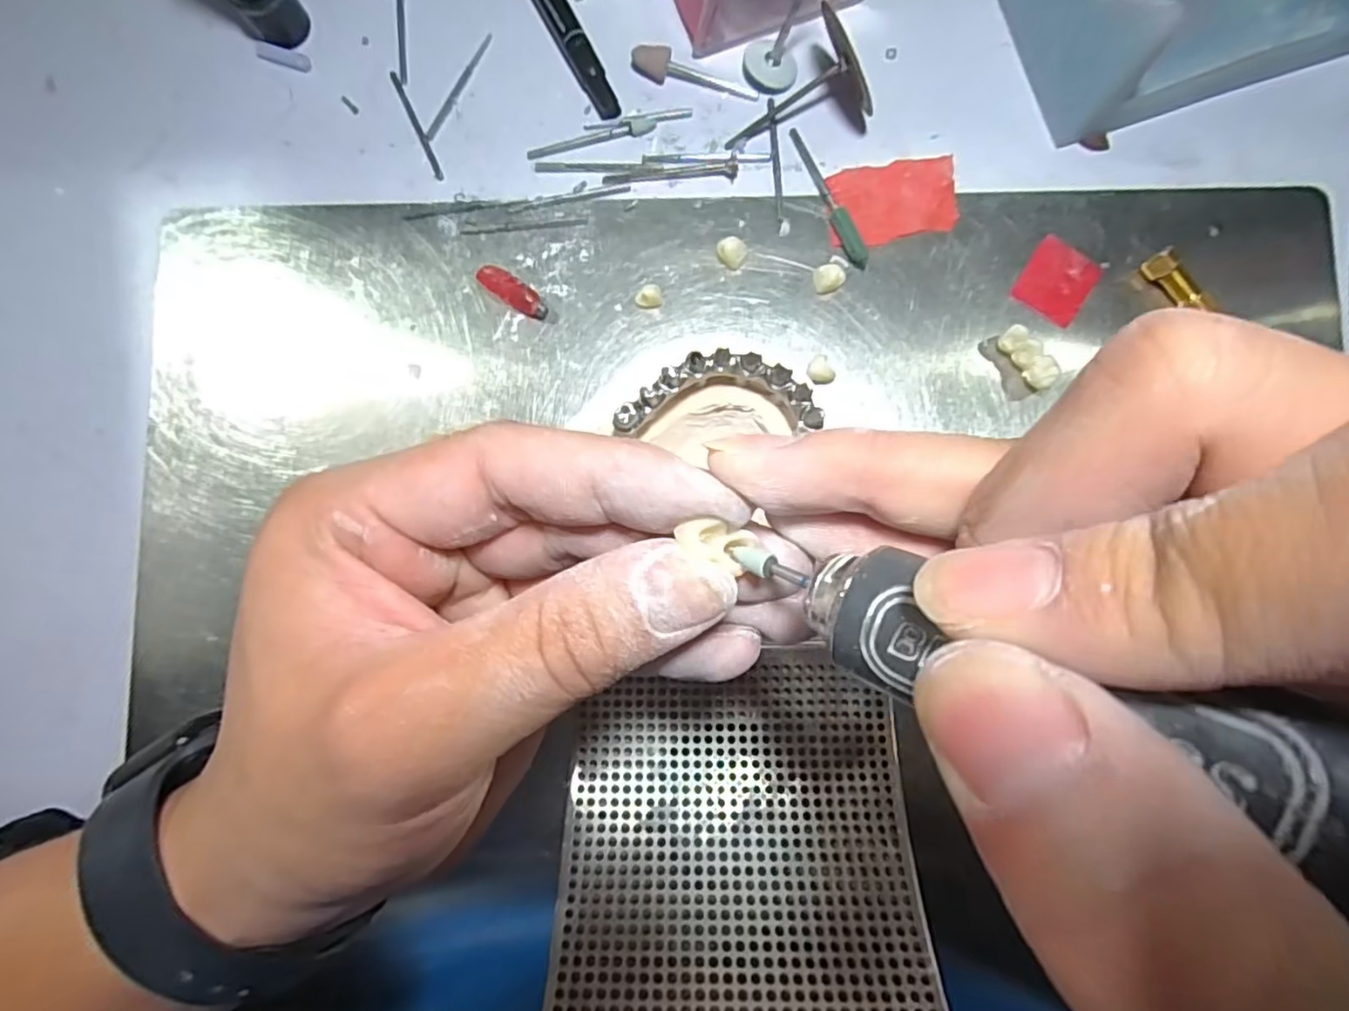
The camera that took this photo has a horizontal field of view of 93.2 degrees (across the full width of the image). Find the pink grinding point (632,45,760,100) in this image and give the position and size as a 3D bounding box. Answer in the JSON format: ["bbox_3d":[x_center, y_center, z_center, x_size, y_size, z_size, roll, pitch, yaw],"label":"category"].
[{"bbox_3d":[0.008,-0.150,0.221,0.044,0.008,0.008,14,86,3],"label":"pink grinding point"}]

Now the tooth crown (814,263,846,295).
[{"bbox_3d":[0.052,-0.076,0.213,0.010,0.006,0.009,-11,85,1],"label":"tooth crown"}]

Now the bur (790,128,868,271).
[{"bbox_3d":[0.051,-0.105,0.215,0.007,0.006,0.054,-27,85,-1],"label":"bur"}]

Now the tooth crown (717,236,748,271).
[{"bbox_3d":[0.019,-0.085,0.215,0.010,0.007,0.008,9,86,2],"label":"tooth crown"}]

